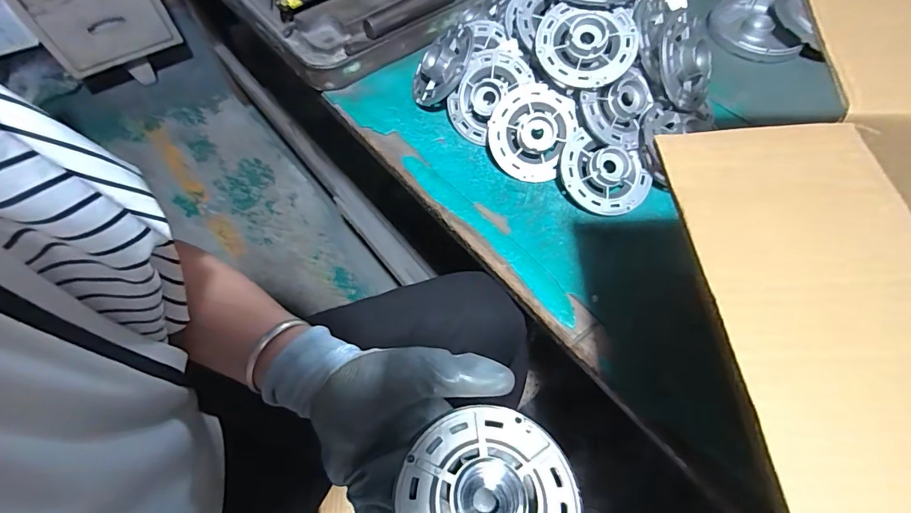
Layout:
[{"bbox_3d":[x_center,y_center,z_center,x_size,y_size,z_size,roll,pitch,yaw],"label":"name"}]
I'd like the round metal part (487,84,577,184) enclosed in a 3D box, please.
[{"bbox_3d":[0.088,-0.147,0.518,0.093,0.018,0.108,20,98,-2],"label":"round metal part"}]

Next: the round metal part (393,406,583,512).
[{"bbox_3d":[0.022,0.144,0.262,0.106,0.021,0.102,1,62,-2],"label":"round metal part"}]

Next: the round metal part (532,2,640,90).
[{"bbox_3d":[0.148,-0.237,0.495,0.111,0.023,0.091,7,85,6],"label":"round metal part"}]

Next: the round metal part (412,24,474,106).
[{"bbox_3d":[-0.023,-0.250,0.572,0.025,0.099,0.098,23,59,-42],"label":"round metal part"}]

